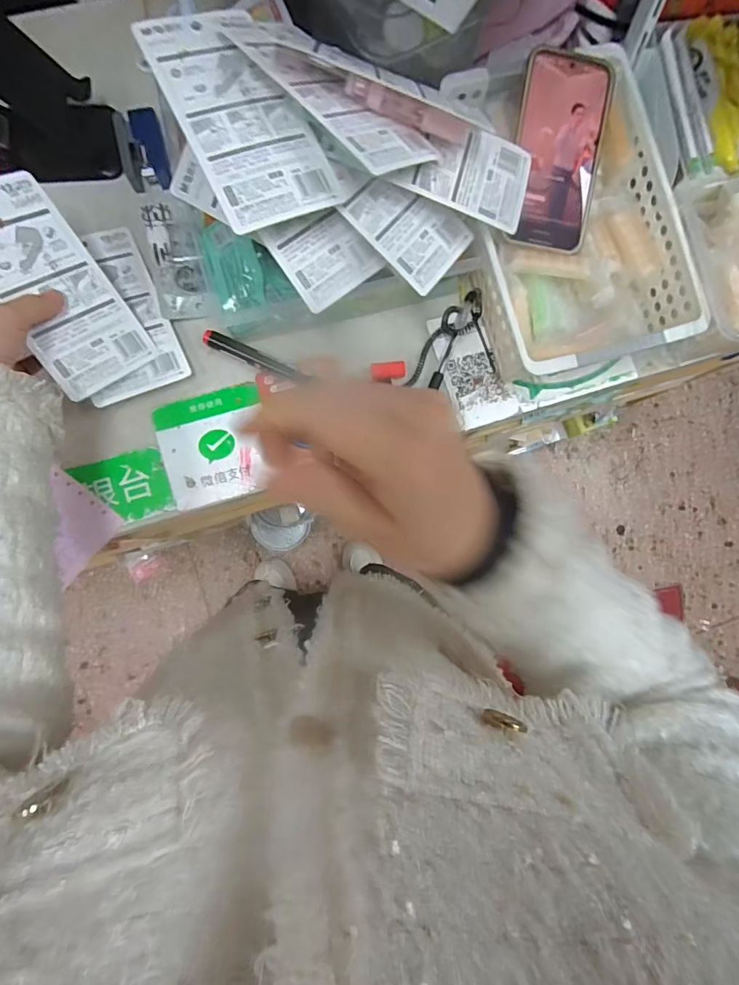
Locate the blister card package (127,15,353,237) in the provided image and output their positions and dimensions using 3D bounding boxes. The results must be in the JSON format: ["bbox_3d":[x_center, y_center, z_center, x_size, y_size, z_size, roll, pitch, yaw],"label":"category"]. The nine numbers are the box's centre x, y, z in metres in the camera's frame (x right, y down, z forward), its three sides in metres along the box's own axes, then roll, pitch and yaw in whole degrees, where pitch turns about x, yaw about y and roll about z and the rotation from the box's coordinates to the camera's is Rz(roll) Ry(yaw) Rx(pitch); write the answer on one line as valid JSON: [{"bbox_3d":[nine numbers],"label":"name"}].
[{"bbox_3d":[-0.089,-0.260,0.337,0.082,0.017,0.157,-28,89,-5],"label":"blister card package"}]

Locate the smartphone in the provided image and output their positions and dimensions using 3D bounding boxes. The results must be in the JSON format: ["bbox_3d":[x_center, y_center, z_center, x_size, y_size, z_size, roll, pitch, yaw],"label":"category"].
[{"bbox_3d":[0.164,-0.291,0.422,0.074,0.016,0.155,3,100,-4],"label":"smartphone"}]

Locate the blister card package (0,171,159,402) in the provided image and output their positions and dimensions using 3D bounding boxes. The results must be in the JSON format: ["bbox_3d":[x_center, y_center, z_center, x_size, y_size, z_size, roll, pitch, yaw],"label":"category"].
[{"bbox_3d":[-0.246,-0.162,0.386,0.092,0.008,0.159,-46,114,-34],"label":"blister card package"}]

